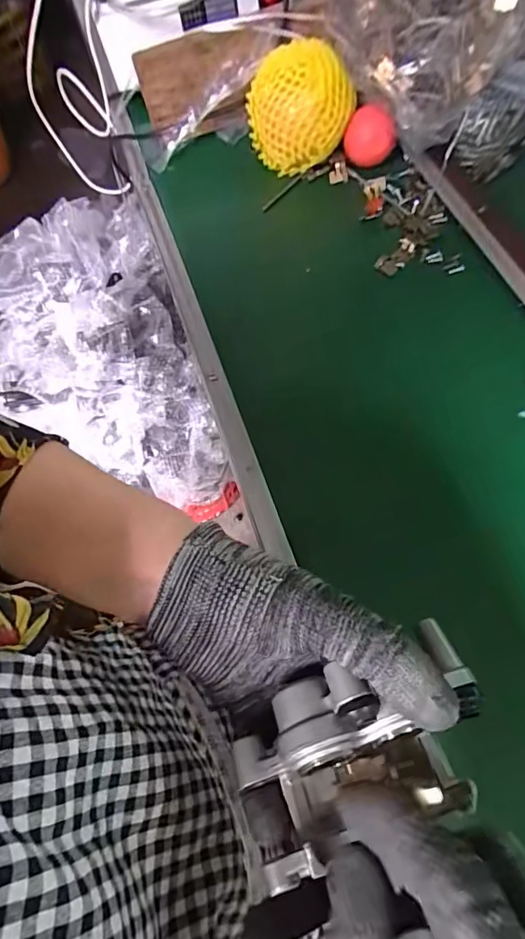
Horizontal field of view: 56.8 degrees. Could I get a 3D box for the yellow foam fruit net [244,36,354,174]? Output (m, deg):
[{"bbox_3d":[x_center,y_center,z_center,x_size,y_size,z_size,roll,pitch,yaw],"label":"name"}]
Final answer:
[{"bbox_3d":[0.033,-0.347,0.476,0.086,0.085,0.091,-27,66,-3],"label":"yellow foam fruit net"}]

